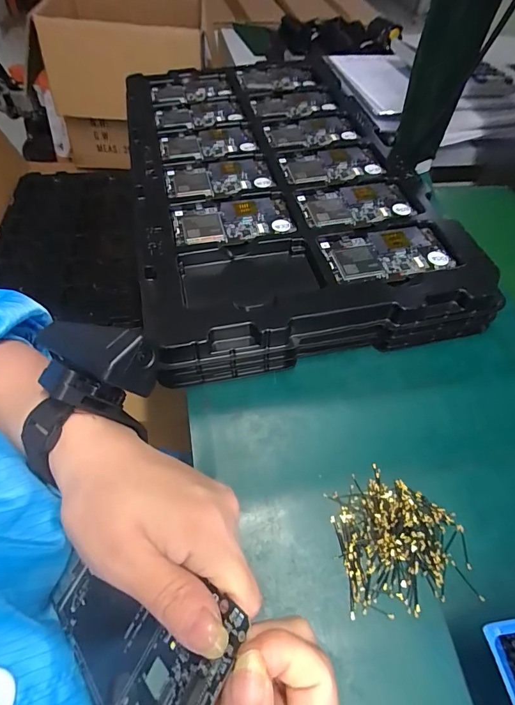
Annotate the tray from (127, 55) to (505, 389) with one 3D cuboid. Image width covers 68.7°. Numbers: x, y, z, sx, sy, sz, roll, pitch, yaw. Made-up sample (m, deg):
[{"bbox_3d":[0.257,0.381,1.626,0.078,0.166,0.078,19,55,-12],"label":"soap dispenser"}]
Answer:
[{"bbox_3d":[0.011,-0.245,0.489,0.335,0.042,0.578,-8,56,-11],"label":"tray"}]

